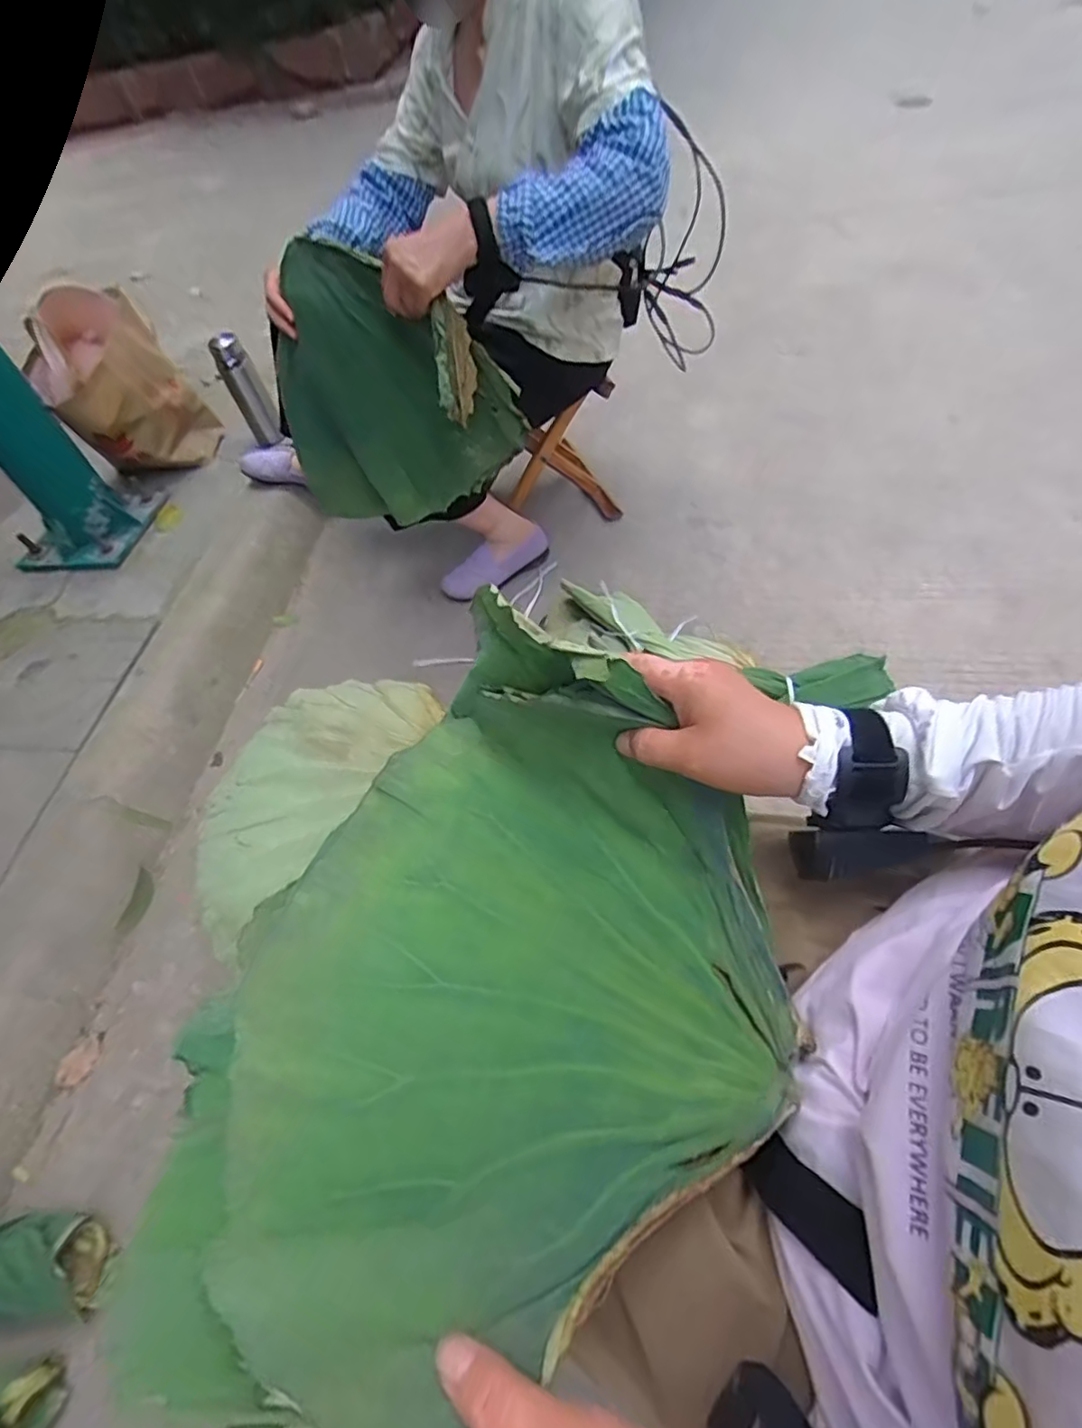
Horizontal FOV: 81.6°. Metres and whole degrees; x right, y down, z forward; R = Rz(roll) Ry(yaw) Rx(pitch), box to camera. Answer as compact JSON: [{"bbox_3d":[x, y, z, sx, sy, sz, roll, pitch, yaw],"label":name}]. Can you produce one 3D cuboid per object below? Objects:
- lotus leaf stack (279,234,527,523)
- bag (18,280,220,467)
[{"bbox_3d":[-0.228,-0.441,0.922,0.391,0.361,0.109,17,56,20],"label":"lotus leaf stack"},{"bbox_3d":[-0.928,-0.722,1.408,0.231,0.355,0.216,-3,51,5],"label":"bag"}]

